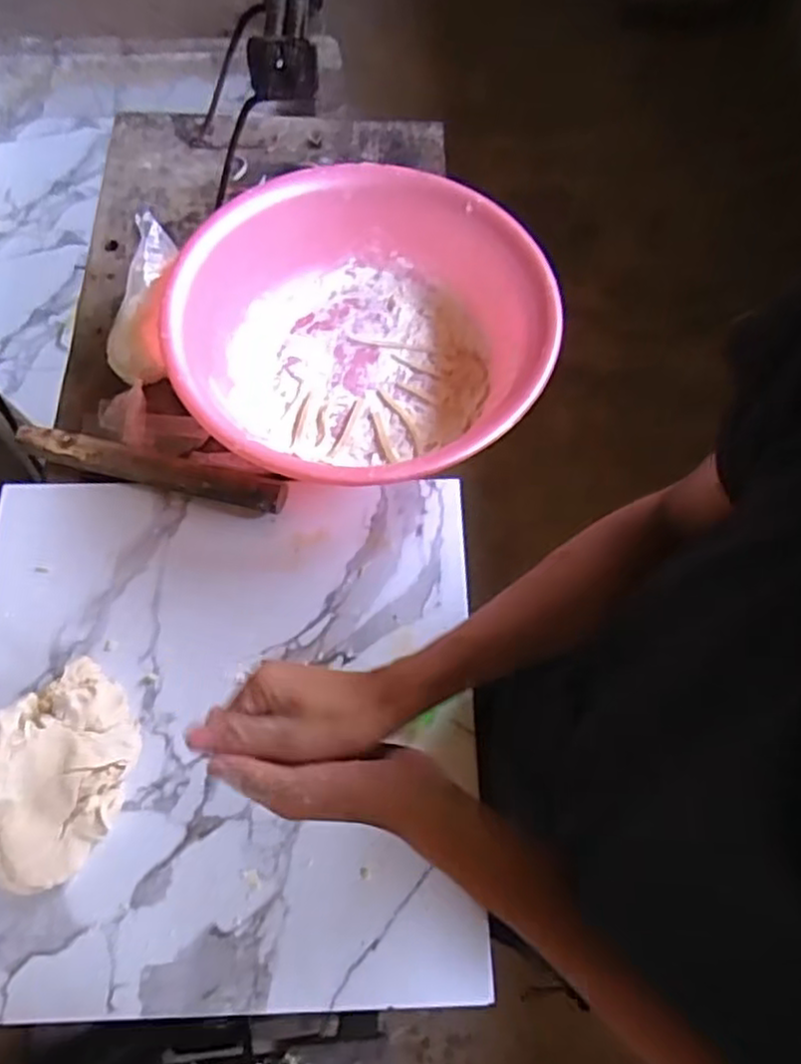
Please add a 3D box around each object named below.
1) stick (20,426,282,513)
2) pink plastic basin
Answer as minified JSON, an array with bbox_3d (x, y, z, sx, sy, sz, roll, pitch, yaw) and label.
[{"bbox_3d":[-0.270,-0.072,0.775,0.303,0.031,0.038,15,65,6],"label":"stick"},{"bbox_3d":[-0.042,-0.221,0.823,0.403,0.135,0.408,1,65,-1],"label":"pink plastic basin"}]

